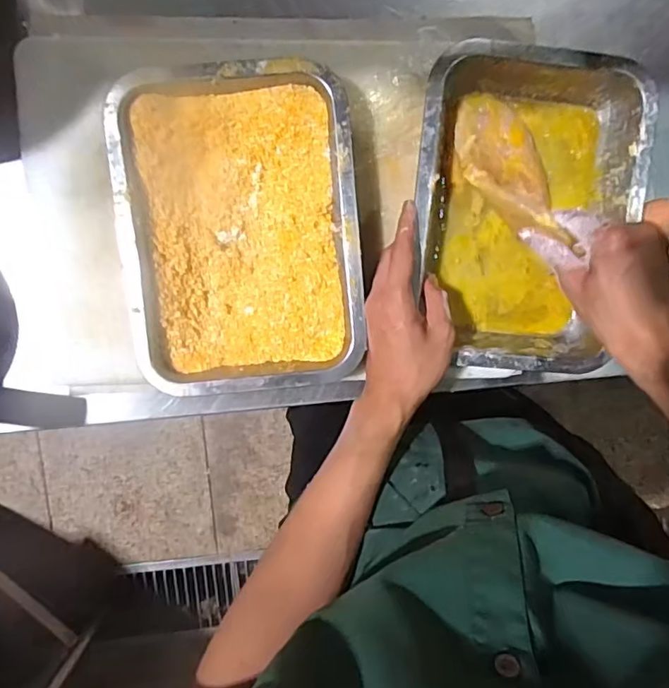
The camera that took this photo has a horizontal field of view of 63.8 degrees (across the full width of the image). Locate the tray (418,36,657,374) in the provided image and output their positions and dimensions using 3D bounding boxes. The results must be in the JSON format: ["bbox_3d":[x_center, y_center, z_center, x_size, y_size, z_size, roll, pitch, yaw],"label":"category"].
[{"bbox_3d":[0.163,-0.112,0.473,0.184,0.052,0.259,4,98,-3],"label":"tray"}]

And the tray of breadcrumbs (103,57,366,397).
[{"bbox_3d":[-0.078,-0.094,0.468,0.190,0.065,0.256,-6,99,-2],"label":"tray of breadcrumbs"}]

